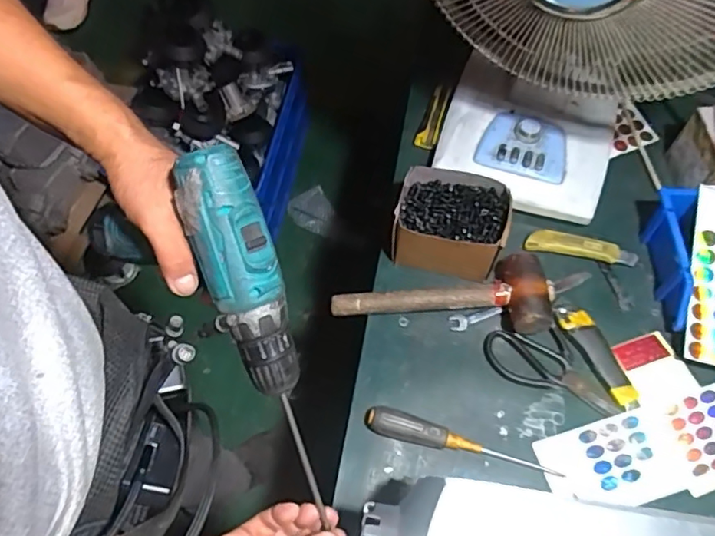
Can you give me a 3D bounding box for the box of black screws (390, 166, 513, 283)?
[{"bbox_3d":[0.122,-0.059,0.737,0.138,0.077,0.113,14,62,8],"label":"box of black screws"}]

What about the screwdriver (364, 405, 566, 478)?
[{"bbox_3d":[0.117,0.204,0.636,0.223,0.026,0.028,17,62,9],"label":"screwdriver"}]

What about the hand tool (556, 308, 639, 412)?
[{"bbox_3d":[0.301,0.108,0.691,0.038,0.015,0.137,-24,64,-13],"label":"hand tool"}]

